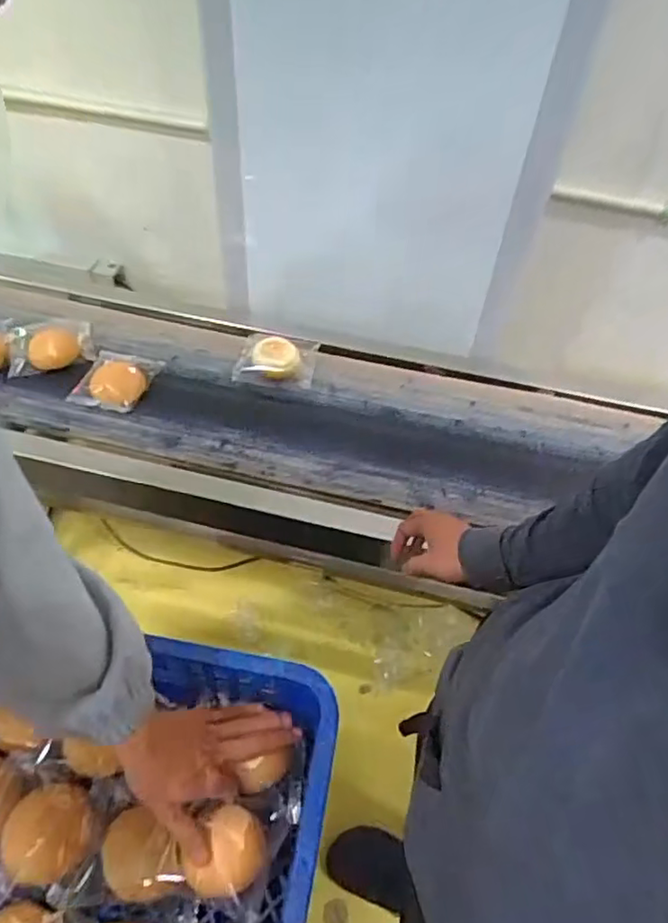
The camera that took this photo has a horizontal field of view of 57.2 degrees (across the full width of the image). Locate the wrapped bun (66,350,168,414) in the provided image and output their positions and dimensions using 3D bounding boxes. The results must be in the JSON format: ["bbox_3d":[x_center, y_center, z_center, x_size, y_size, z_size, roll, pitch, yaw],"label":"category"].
[{"bbox_3d":[-0.353,-0.139,0.992,0.110,0.045,0.133,18,52,11],"label":"wrapped bun"}]

